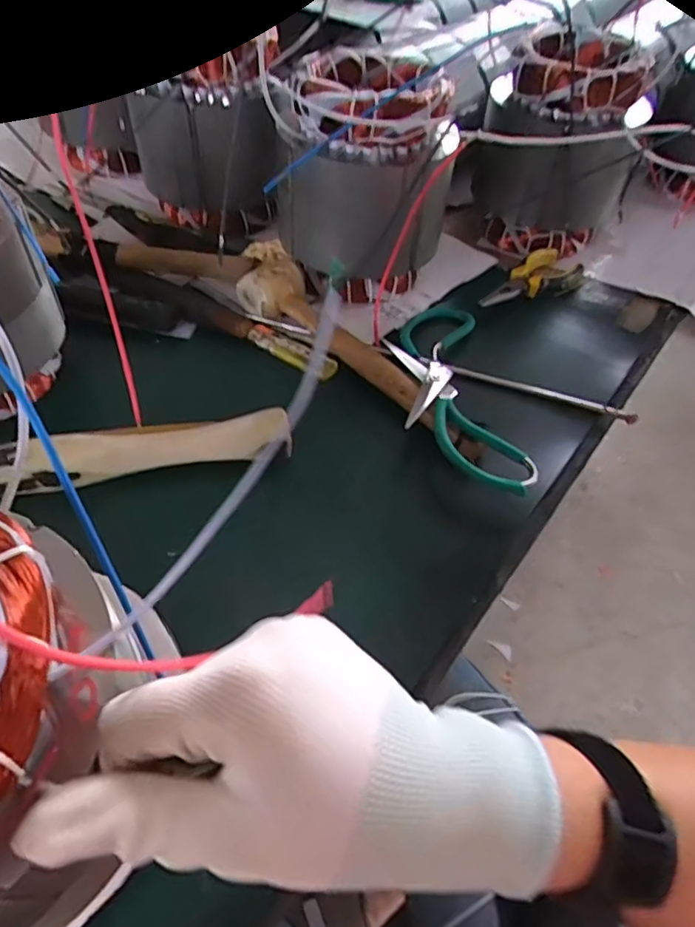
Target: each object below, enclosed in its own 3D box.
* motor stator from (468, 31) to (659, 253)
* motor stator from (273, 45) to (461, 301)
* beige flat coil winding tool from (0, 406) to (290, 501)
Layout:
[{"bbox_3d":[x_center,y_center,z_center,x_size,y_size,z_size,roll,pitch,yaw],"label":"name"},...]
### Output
[{"bbox_3d":[0.217,-0.343,0.636,0.144,0.177,0.144,14,53,6],"label":"motor stator"},{"bbox_3d":[0.019,-0.262,0.547,0.144,0.173,0.137,19,54,9],"label":"motor stator"},{"bbox_3d":[-0.172,-0.012,0.428,0.253,0.017,0.040,-11,55,-13],"label":"beige flat coil winding tool"}]

